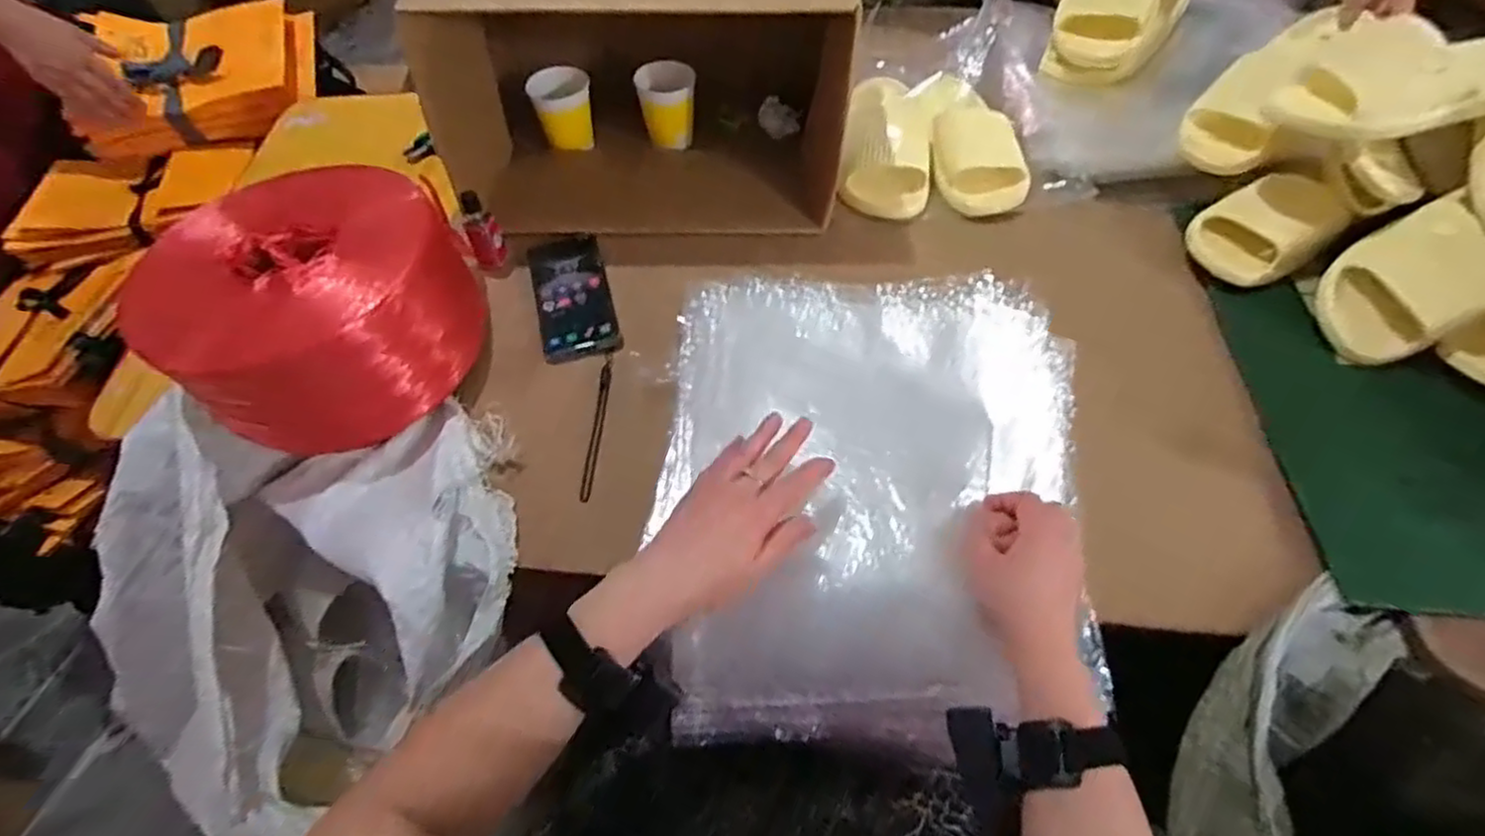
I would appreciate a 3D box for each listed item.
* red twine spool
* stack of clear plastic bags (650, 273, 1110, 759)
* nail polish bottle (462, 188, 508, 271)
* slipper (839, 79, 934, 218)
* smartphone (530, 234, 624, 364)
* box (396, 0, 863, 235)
[{"bbox_3d":[-0.374,-0.096,0.630,0.217,0.137,0.224,-2,54,2],"label":"red twine spool"},{"bbox_3d":[0.100,0.050,0.597,0.333,0.080,0.408,5,55,7],"label":"stack of clear plastic bags"},{"bbox_3d":[-0.268,-0.194,0.738,0.034,0.077,0.020,-18,26,-9],"label":"nail polish bottle"},{"bbox_3d":[0.171,-0.334,0.842,0.102,0.063,0.242,6,55,8],"label":"slipper"},{"bbox_3d":[-0.175,-0.134,0.732,0.072,0.010,0.187,-15,55,-7],"label":"smartphone"},{"bbox_3d":[-0.089,-0.379,0.766,0.387,0.250,0.279,3,55,5],"label":"box"}]

